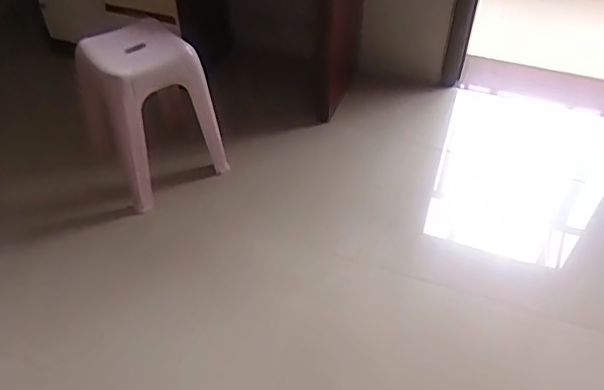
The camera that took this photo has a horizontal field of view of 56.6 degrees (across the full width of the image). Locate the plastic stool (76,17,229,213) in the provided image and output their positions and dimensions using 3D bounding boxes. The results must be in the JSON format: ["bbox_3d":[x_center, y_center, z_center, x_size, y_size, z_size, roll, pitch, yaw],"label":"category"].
[{"bbox_3d":[-0.457,-0.246,1.691,0.306,0.510,0.286,-28,49,-28],"label":"plastic stool"}]

